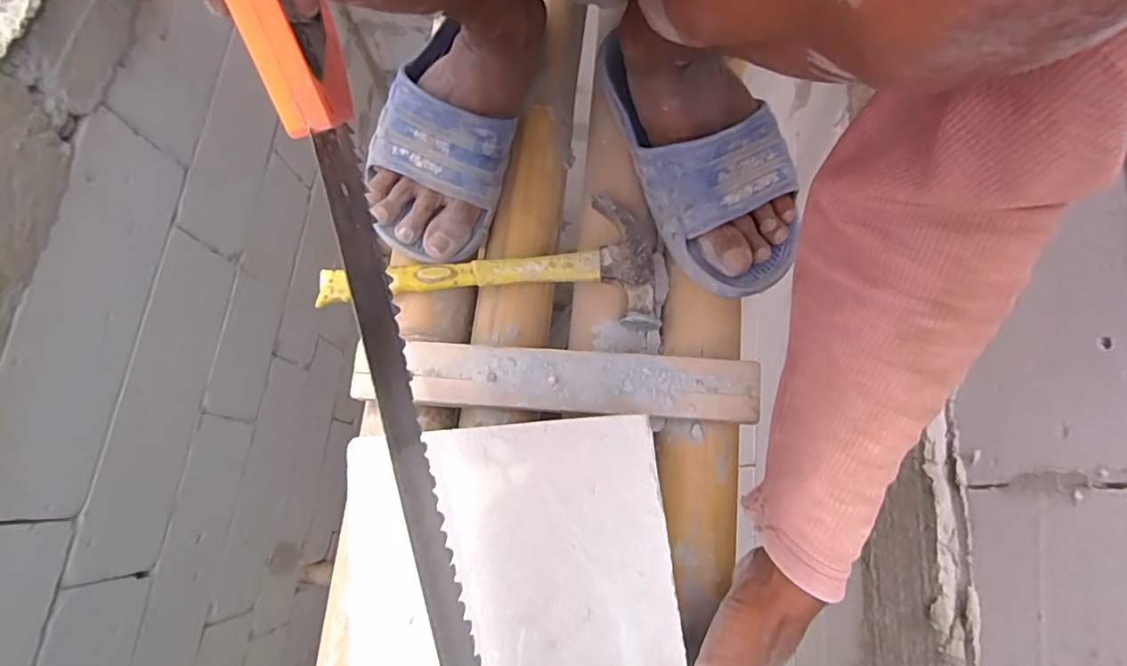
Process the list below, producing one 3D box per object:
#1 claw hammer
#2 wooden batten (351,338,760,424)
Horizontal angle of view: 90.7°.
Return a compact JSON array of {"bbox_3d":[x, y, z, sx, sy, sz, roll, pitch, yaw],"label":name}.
[{"bbox_3d":[-0.060,-0.062,0.460,0.268,0.032,0.103,4,75,2],"label":"claw hammer"},{"bbox_3d":[-0.009,0.038,0.430,0.303,0.031,0.047,3,75,2],"label":"wooden batten"}]

